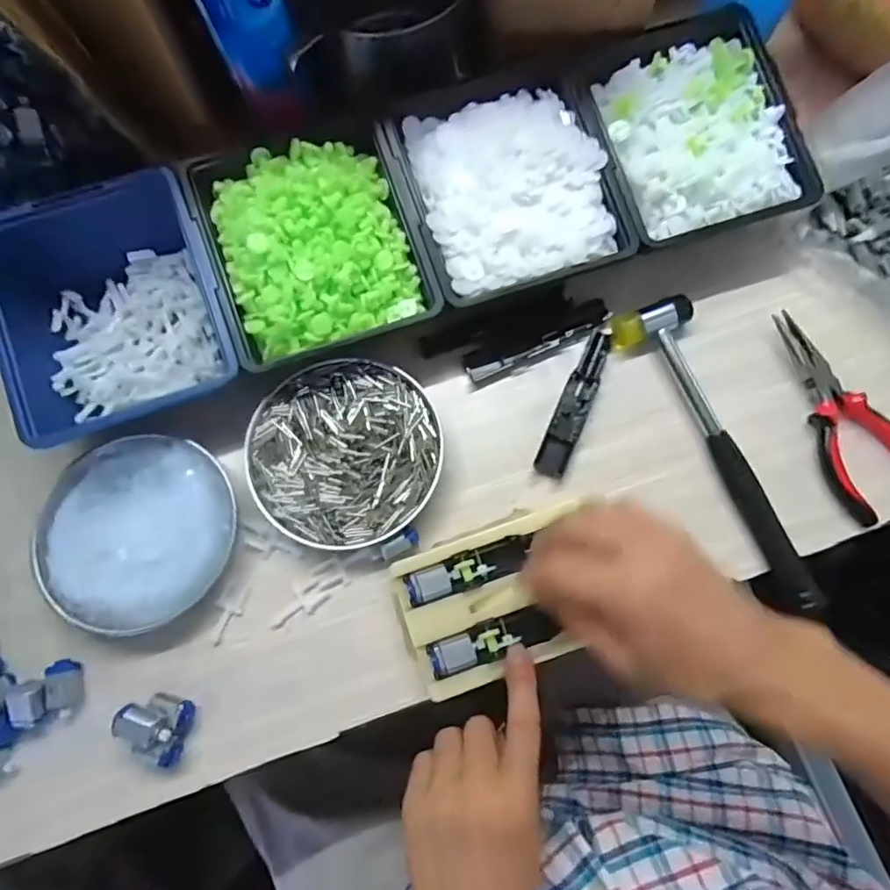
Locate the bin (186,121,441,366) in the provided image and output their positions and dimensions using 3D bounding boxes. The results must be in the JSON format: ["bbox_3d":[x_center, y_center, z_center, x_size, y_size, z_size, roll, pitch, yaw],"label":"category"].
[{"bbox_3d":[-0.091,-0.140,0.406,0.142,0.054,0.155,-19,75,-6],"label":"bin"}]

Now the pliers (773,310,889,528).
[{"bbox_3d":[0.289,-0.025,0.417,0.064,0.022,0.156,-20,75,-6],"label":"pliers"}]

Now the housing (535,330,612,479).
[{"bbox_3d":[0.098,-0.032,0.425,0.022,0.007,0.120,24,75,7],"label":"housing"}]

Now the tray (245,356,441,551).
[{"bbox_3d":[-0.068,0.006,0.404,0.129,0.026,0.127,0,74,0],"label":"tray"}]

